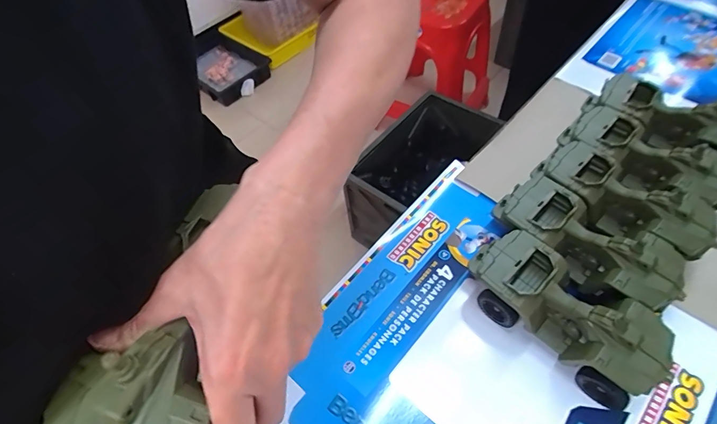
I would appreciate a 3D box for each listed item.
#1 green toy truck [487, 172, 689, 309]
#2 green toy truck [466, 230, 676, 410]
[{"bbox_3d":[0.241,0.037,0.441,0.082,0.082,0.189,-40,61,-21],"label":"green toy truck"},{"bbox_3d":[0.199,0.098,0.402,0.185,0.083,0.075,38,66,27],"label":"green toy truck"}]

